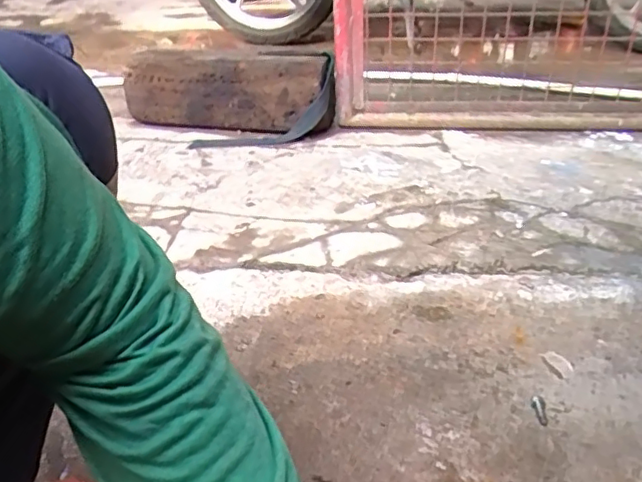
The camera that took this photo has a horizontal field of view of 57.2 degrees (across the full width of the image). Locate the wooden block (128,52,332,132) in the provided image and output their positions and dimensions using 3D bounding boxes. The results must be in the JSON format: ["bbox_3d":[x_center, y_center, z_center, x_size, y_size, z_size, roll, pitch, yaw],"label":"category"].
[{"bbox_3d":[-0.232,-0.347,1.373,0.472,0.158,0.100,7,32,11],"label":"wooden block"}]

